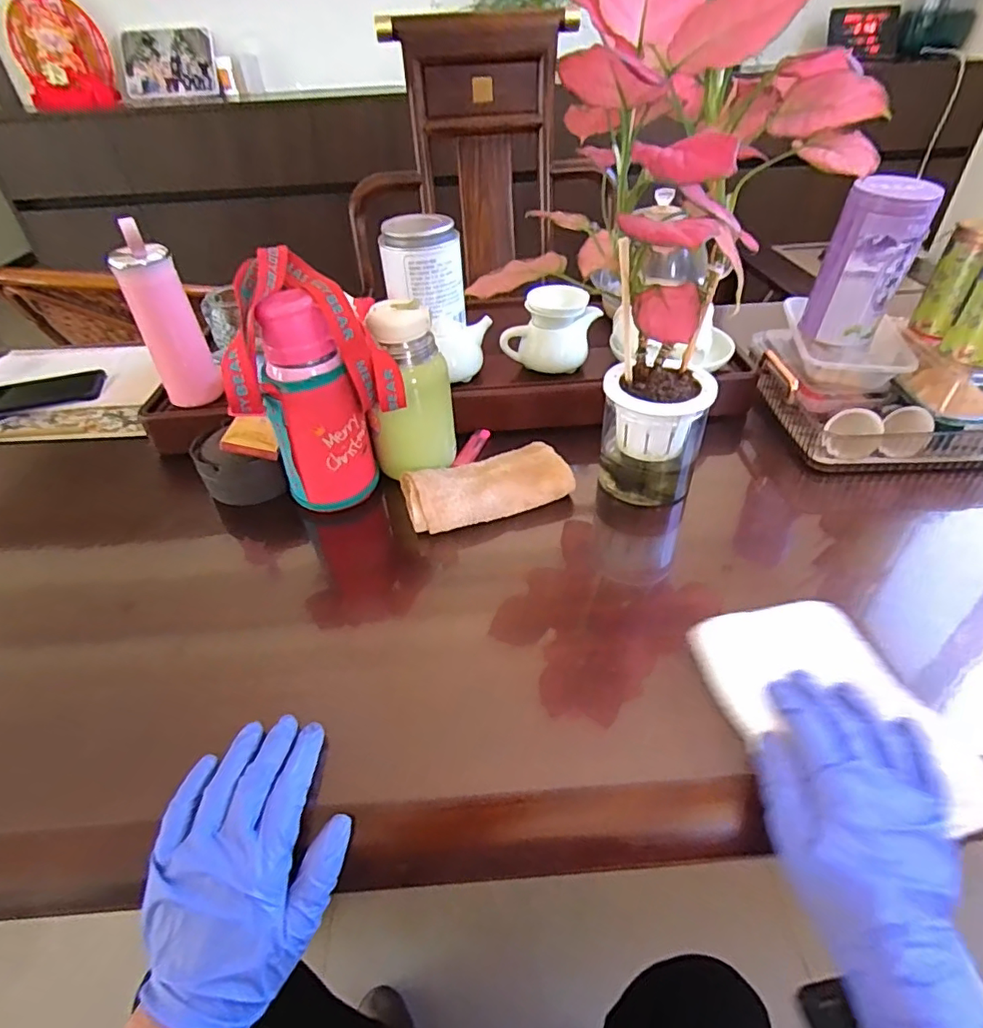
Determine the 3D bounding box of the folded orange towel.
[{"bbox_3d":[-0.006,-0.033,0.589,0.168,0.032,0.081,-13,42,-12],"label":"folded orange towel"}]

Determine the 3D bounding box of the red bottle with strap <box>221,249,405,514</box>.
[{"bbox_3d":[-0.174,-0.128,0.564,0.149,0.219,0.113,-13,42,-11],"label":"red bottle with strap"}]

